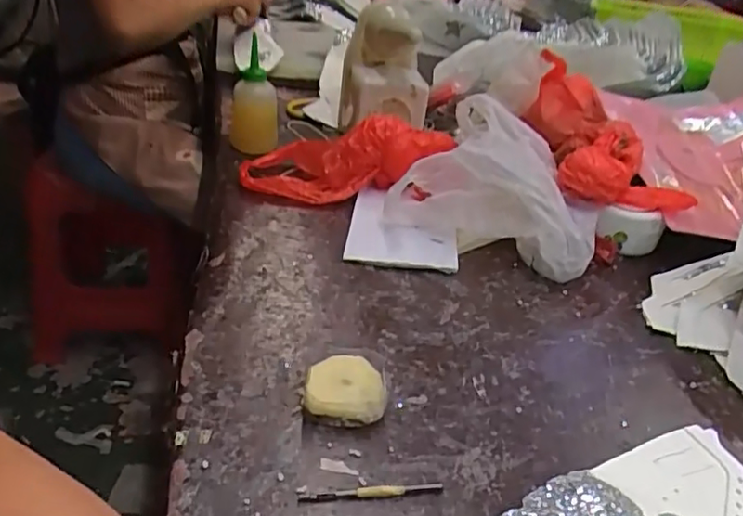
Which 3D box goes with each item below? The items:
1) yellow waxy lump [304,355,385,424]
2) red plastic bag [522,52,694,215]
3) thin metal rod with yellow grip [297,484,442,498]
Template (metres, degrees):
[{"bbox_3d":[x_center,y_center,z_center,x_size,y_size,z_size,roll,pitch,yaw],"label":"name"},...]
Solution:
[{"bbox_3d":[-0.020,0.105,0.477,0.060,0.028,0.054,7,31,1],"label":"yellow waxy lump"},{"bbox_3d":[0.295,-0.169,0.784,0.154,0.104,0.238,5,31,-2],"label":"red plastic bag"},{"bbox_3d":[0.000,0.161,0.414,0.100,0.004,0.008,0,32,-10],"label":"thin metal rod with yellow grip"}]

